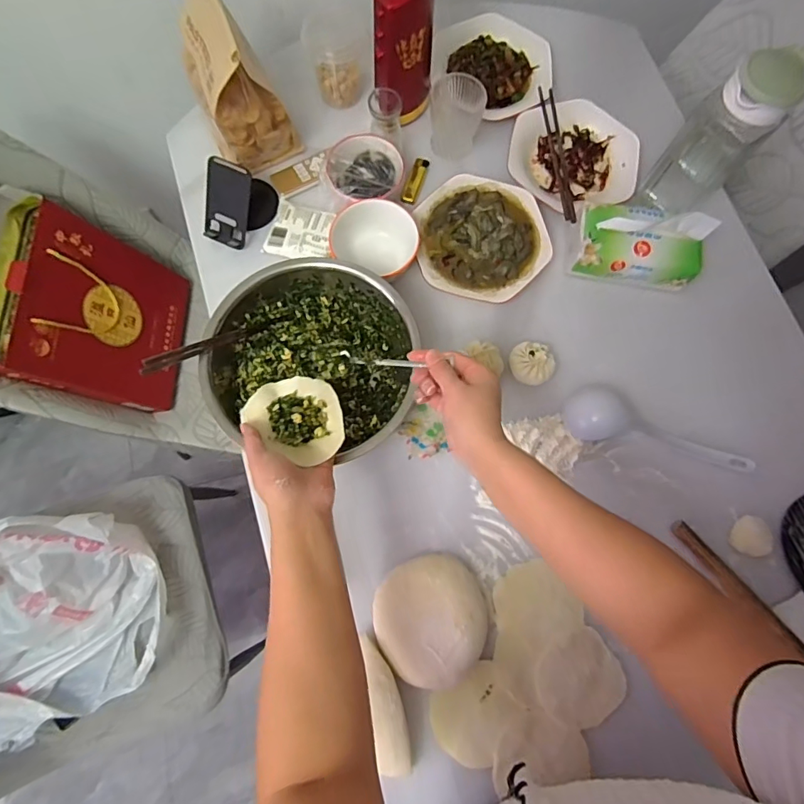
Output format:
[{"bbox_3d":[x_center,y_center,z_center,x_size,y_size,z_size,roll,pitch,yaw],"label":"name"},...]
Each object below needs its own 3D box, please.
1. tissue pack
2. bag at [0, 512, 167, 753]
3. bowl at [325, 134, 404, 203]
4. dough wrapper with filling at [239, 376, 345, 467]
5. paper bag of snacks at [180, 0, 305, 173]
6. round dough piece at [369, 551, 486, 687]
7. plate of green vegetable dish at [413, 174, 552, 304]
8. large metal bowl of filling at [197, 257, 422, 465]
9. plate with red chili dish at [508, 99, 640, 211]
[{"bbox_3d":[0.340,-0.227,0.683,0.172,0.083,0.095,8,76,1],"label":"tissue pack"},{"bbox_3d":[-0.567,0.344,0.740,0.322,0.201,0.317,-24,78,-7],"label":"bag"},{"bbox_3d":[-0.054,-0.344,0.711,0.110,0.043,0.111,-10,76,-4],"label":"bowl"},{"bbox_3d":[-0.116,0.018,0.519,0.097,0.023,0.098,0,76,-1],"label":"dough wrapper with filling"},{"bbox_3d":[-0.235,-0.444,0.663,0.110,0.197,0.134,-37,80,-9],"label":"paper bag of snacks"},{"bbox_3d":[0.036,0.261,0.571,0.132,0.046,0.137,0,76,-1],"label":"round dough piece"},{"bbox_3d":[0.121,-0.244,0.713,0.189,0.023,0.195,-4,76,-2],"label":"plate of green vegetable dish"},{"bbox_3d":[-0.113,-0.049,0.627,0.267,0.098,0.248,12,76,2],"label":"large metal bowl of filling"},{"bbox_3d":[0.271,-0.387,0.752,0.198,0.037,0.196,0,76,-1],"label":"plate with red chili dish"}]

